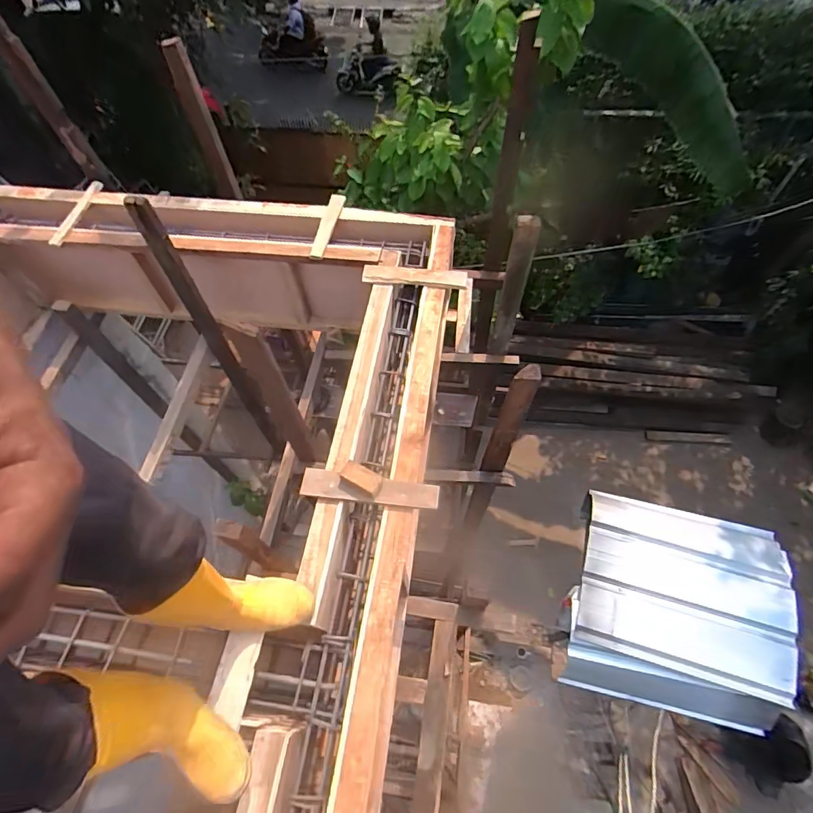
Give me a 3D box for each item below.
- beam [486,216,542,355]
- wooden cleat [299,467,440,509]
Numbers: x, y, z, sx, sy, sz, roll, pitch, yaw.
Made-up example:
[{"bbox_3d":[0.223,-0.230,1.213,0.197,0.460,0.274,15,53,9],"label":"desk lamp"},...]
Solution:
[{"bbox_3d":[0.364,-0.377,1.626,0.087,0.632,0.078,13,61,10],"label":"beam"},{"bbox_3d":[-0.096,0.213,1.178,0.351,0.028,0.068,6,60,6],"label":"wooden cleat"}]

